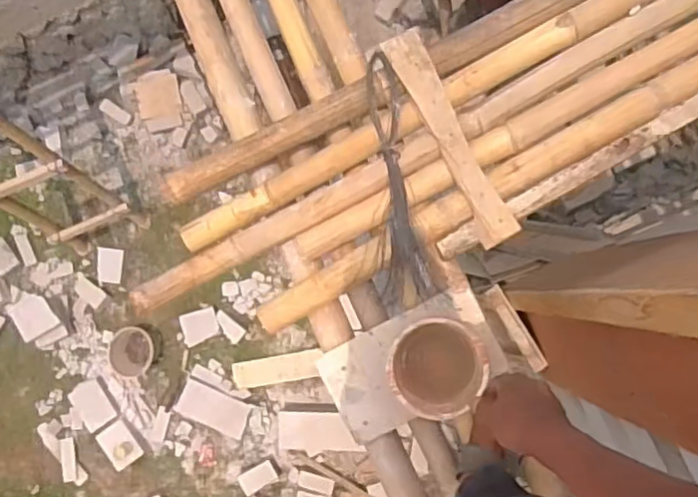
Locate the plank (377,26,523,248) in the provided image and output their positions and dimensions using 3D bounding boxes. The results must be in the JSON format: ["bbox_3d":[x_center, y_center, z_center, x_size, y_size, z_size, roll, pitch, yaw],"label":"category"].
[{"bbox_3d":[0.171,-0.189,1.067,0.065,0.023,0.385,-27,84,3],"label":"plank"}]

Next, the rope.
[{"bbox_3d":[0.082,-0.118,1.101,0.090,0.064,0.435,-7,85,5],"label":"rope"}]

